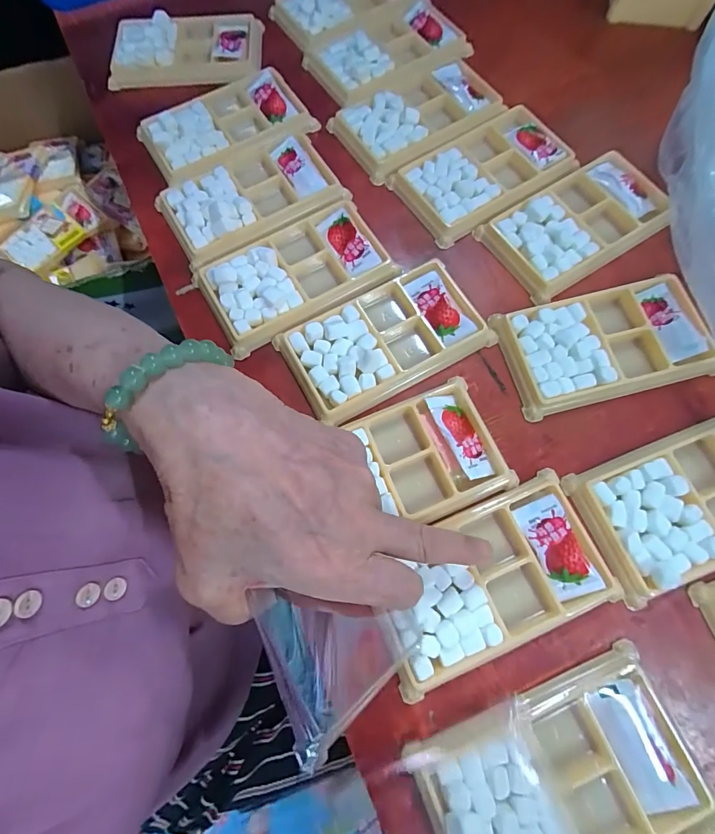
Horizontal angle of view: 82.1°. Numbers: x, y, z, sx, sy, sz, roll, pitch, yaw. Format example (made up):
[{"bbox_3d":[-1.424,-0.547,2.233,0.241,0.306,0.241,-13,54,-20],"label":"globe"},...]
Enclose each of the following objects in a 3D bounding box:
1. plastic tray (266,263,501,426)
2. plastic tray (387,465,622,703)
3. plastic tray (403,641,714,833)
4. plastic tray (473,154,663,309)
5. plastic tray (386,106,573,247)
[{"bbox_3d":[0.018,-0.054,0.286,0.131,0.018,0.074,-28,74,-8],"label":"plastic tray"},{"bbox_3d":[0.075,0.093,0.236,0.127,0.015,0.077,-22,73,-6],"label":"plastic tray"},{"bbox_3d":[0.101,0.185,0.206,0.129,0.019,0.077,-22,73,-6],"label":"plastic tray"},{"bbox_3d":[0.166,-0.147,0.312,0.129,0.016,0.075,-32,74,-9],"label":"plastic tray"},{"bbox_3d":[0.098,-0.197,0.329,0.129,0.017,0.083,-34,75,-9],"label":"plastic tray"}]

